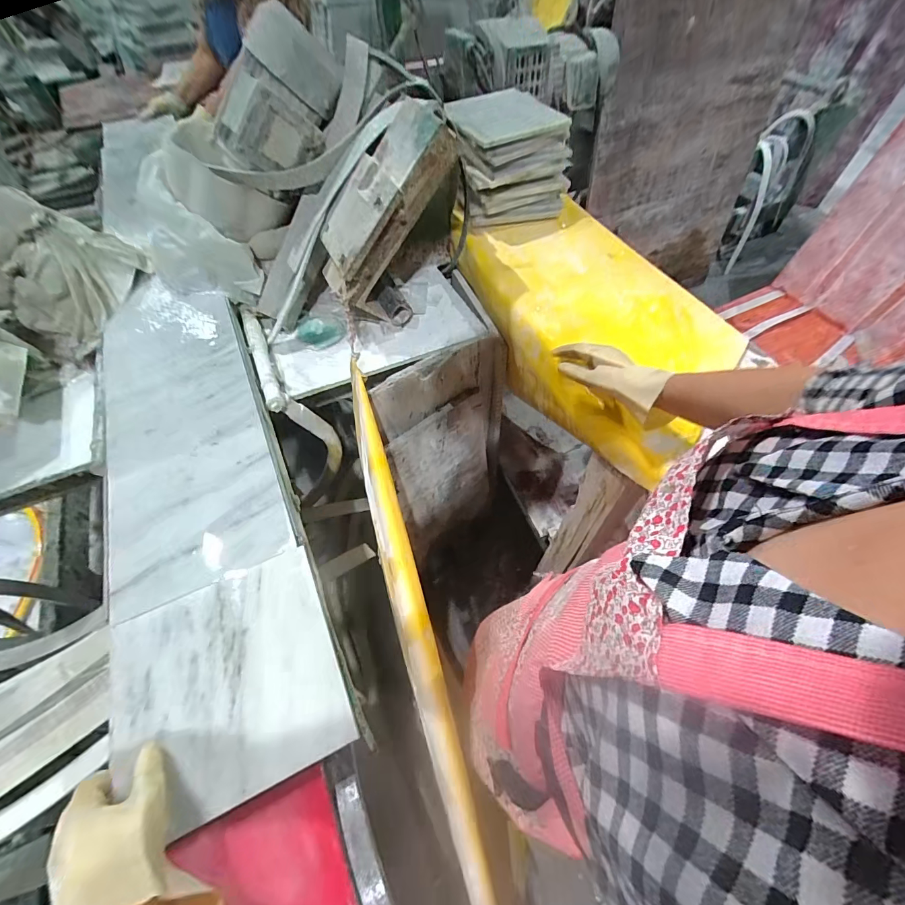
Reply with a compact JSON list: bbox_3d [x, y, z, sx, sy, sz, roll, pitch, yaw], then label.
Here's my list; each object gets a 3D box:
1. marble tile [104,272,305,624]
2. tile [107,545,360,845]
[{"bbox_3d":[-0.398,-0.073,0.605,0.201,0.015,0.587,-22,58,-16],"label":"marble tile"},{"bbox_3d":[-0.218,0.217,0.397,0.201,0.018,0.201,-21,58,-16],"label":"tile"}]

